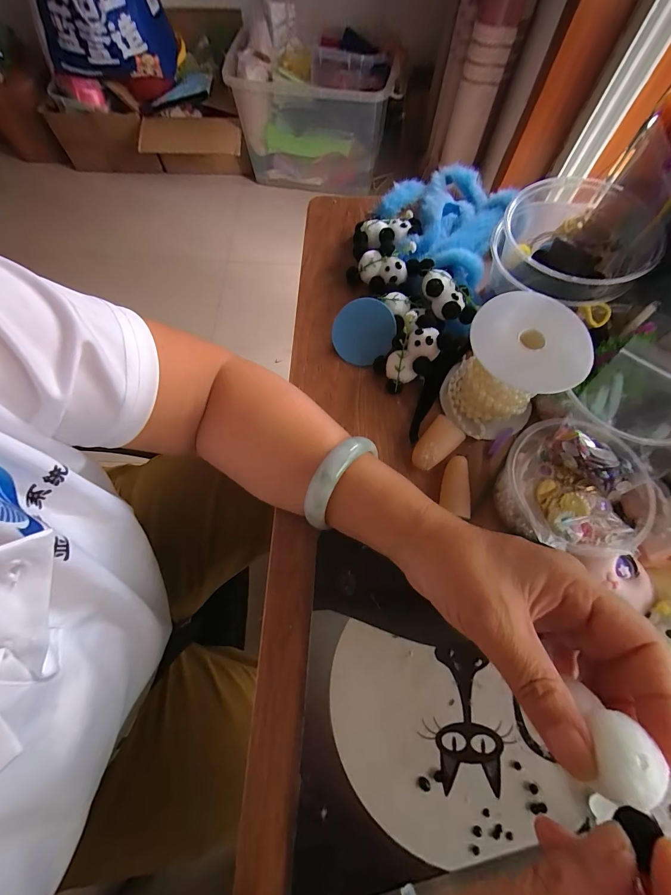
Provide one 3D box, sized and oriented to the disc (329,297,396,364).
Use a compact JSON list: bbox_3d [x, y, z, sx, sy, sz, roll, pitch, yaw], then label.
[{"bbox_3d":[0.025,-0.105,0.311,0.057,0.006,0.056,2,95,19],"label":"disc"}]

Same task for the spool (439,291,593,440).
[{"bbox_3d":[0.130,-0.058,0.266,0.073,0.087,0.073,0,71,0],"label":"spool"}]

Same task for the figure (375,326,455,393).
[{"bbox_3d":[0.066,-0.079,0.297,0.052,0.042,0.038,-30,73,-10],"label":"figure"}]

